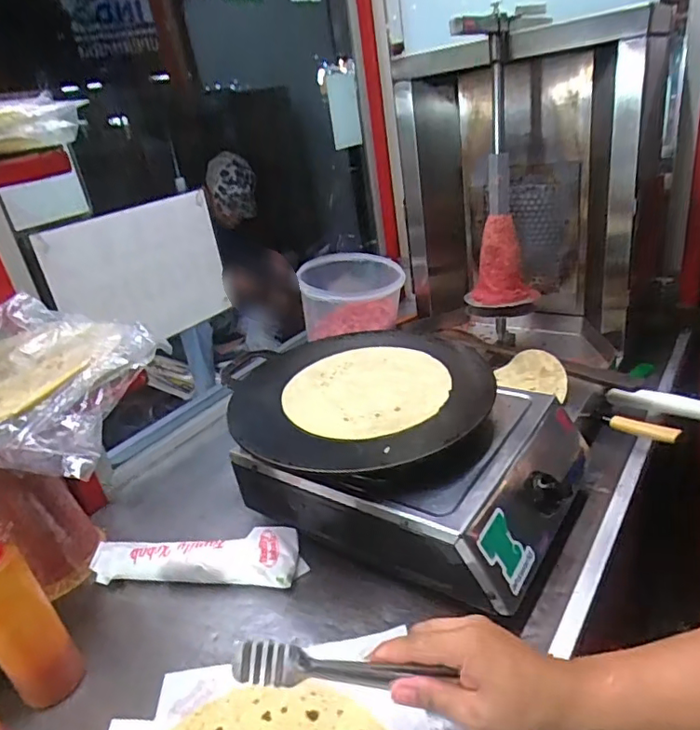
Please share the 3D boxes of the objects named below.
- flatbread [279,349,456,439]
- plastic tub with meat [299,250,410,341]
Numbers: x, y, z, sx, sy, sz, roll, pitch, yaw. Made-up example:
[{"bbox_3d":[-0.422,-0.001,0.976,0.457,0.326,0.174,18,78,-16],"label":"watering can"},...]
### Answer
[{"bbox_3d":[0.023,0.031,0.709,0.199,0.011,0.198,-7,30,4],"label":"flatbread"},{"bbox_3d":[0.005,-0.131,1.072,0.195,0.141,0.206,-6,24,3],"label":"plastic tub with meat"}]

